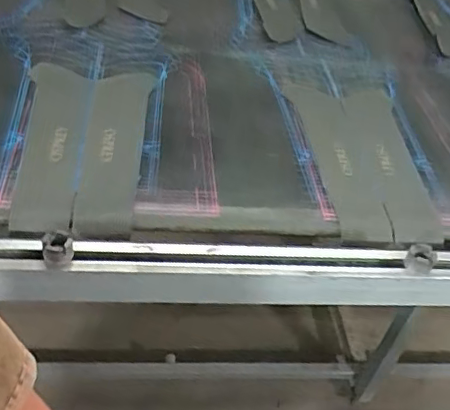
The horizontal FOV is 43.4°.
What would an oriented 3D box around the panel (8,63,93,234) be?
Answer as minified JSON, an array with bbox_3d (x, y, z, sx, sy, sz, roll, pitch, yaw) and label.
[{"bbox_3d":[-0.285,-0.119,0.956,0.106,0.009,0.447,-3,44,-10],"label":"panel"}]

